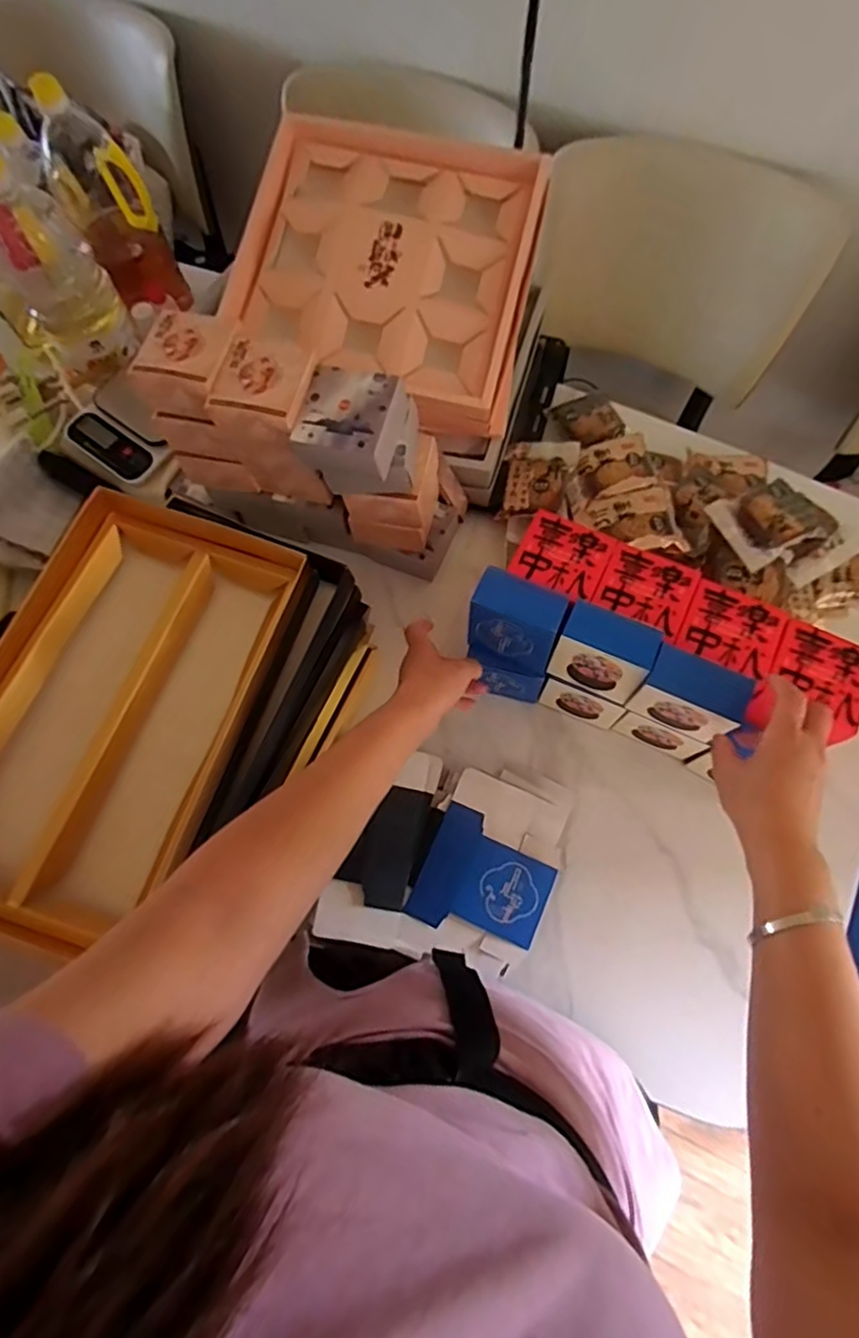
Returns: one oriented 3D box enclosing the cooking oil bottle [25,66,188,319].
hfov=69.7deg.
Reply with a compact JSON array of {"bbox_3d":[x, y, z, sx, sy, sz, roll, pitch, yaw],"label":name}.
[{"bbox_3d":[-0.400,-0.580,0.771,0.095,0.255,0.101,-30,73,-9],"label":"cooking oil bottle"}]

